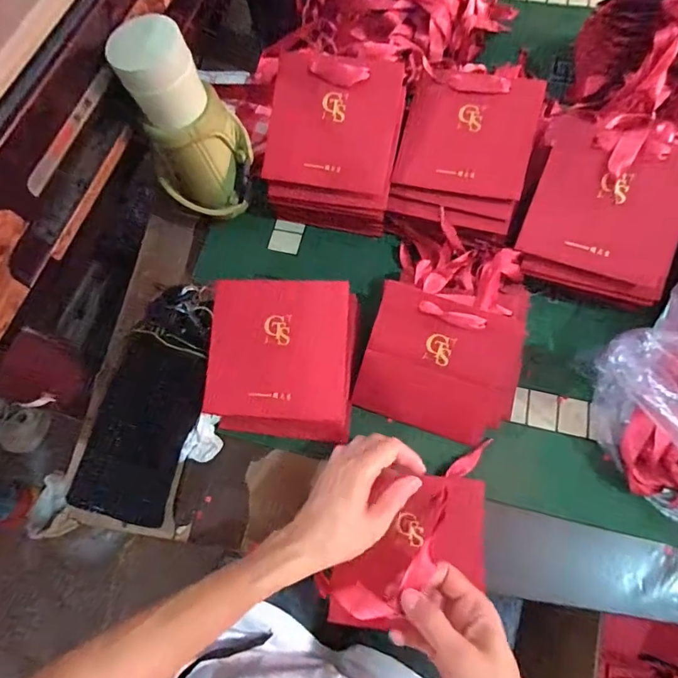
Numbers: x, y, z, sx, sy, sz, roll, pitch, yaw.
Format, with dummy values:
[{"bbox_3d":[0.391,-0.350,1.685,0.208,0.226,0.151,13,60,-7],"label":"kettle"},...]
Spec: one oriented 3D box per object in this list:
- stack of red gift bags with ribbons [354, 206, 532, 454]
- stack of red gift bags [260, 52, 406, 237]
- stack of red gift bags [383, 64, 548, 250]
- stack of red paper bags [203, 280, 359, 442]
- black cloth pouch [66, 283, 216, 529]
[{"bbox_3d":[0.121,-0.014,0.476,0.157,0.071,0.217,17,71,9],"label":"stack of red gift bags with ribbons"},{"bbox_3d":[-0.007,-0.224,0.530,0.142,0.065,0.176,8,103,0],"label":"stack of red gift bags"},{"bbox_3d":[0.141,-0.208,0.521,0.140,0.095,0.184,14,70,7],"label":"stack of red gift bags"},{"bbox_3d":[-0.059,0.022,0.469,0.148,0.046,0.165,5,92,-5],"label":"stack of red paper bags"},{"bbox_3d":[-0.199,0.058,0.482,0.101,0.048,0.256,14,71,8],"label":"black cloth pouch"}]

